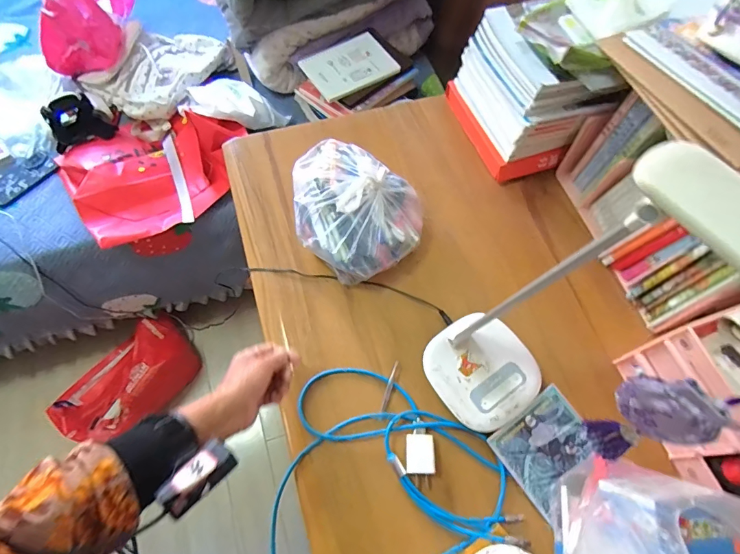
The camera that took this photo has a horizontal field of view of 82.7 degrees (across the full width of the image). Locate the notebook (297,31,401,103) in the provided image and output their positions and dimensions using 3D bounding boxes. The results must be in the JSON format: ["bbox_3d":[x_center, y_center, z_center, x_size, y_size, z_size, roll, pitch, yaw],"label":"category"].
[{"bbox_3d":[-0.047,-0.514,1.023,0.210,0.014,0.148,-34,78,-18],"label":"notebook"}]

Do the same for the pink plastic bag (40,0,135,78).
[{"bbox_3d":[-0.781,-0.733,1.135,0.207,0.257,0.309,-3,64,-3],"label":"pink plastic bag"}]

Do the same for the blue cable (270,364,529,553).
[{"bbox_3d":[0.002,0.259,0.565,0.317,0.046,0.293,1,64,-1],"label":"blue cable"}]

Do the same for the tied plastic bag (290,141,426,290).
[{"bbox_3d":[-0.031,-0.116,0.673,0.192,0.124,0.235,-39,71,-18],"label":"tied plastic bag"}]

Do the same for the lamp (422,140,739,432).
[{"bbox_3d":[0.213,0.085,0.395,0.294,0.434,0.173,28,67,13],"label":"lamp"}]

